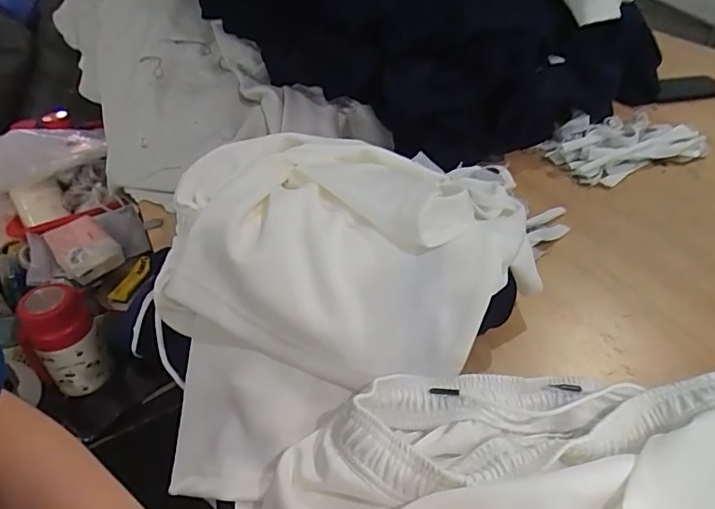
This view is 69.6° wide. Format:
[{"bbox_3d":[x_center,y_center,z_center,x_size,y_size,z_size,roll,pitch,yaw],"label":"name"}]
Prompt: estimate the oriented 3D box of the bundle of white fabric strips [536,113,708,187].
[{"bbox_3d":[0.404,-0.171,0.780,0.232,0.032,0.139,-16,41,-14],"label":"bundle of white fabric strips"}]

